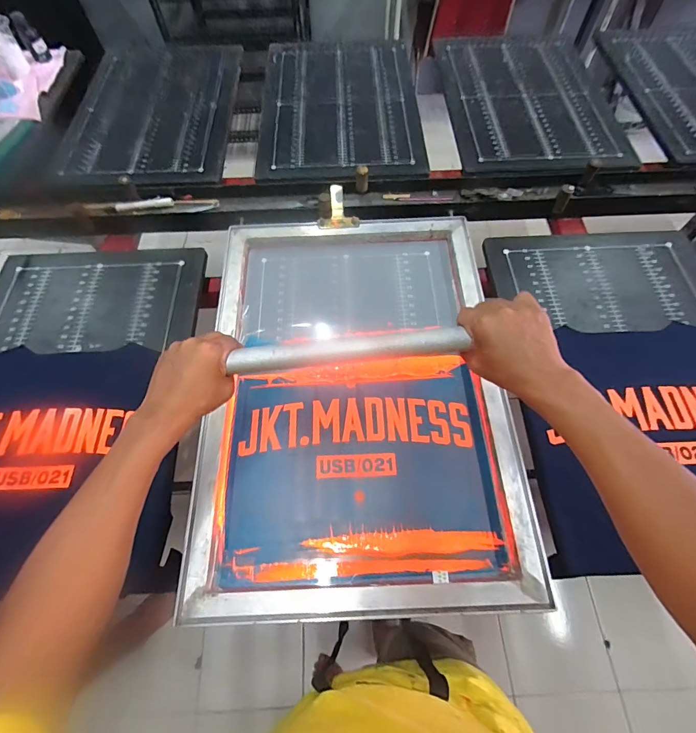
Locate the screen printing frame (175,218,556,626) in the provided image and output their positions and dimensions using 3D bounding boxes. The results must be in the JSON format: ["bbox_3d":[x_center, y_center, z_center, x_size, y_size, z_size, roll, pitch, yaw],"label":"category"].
[{"bbox_3d":[0.013,0.017,0.618,0.459,0.038,0.648,-3,65,0],"label":"screen printing frame"}]

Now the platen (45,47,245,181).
[{"bbox_3d":[-0.491,-0.636,0.957,0.407,0.034,0.586,0,65,1],"label":"platen"}]

